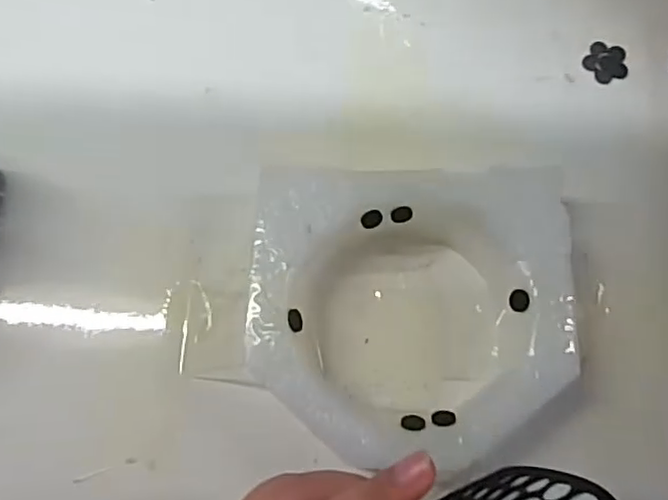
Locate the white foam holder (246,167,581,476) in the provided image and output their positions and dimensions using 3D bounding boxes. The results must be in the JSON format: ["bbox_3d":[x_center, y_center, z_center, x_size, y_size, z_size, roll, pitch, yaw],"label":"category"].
[{"bbox_3d":[0.041,0.034,0.293,0.159,0.038,0.149,4,72,-1],"label":"white foam holder"}]

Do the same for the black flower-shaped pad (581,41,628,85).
[{"bbox_3d":[0.161,-0.111,0.367,0.025,0.004,0.025,-17,74,-8],"label":"black flower-shaped pad"}]

